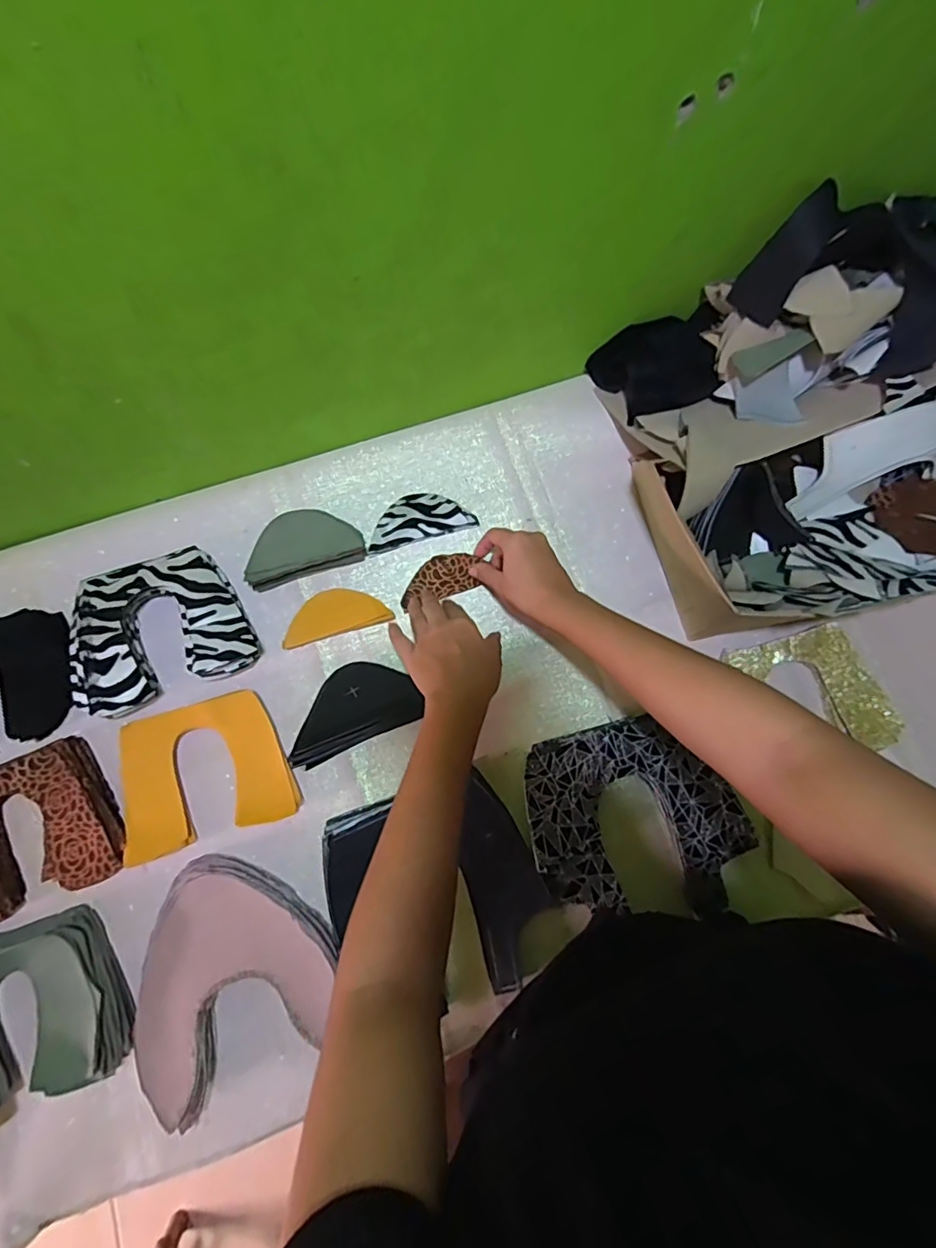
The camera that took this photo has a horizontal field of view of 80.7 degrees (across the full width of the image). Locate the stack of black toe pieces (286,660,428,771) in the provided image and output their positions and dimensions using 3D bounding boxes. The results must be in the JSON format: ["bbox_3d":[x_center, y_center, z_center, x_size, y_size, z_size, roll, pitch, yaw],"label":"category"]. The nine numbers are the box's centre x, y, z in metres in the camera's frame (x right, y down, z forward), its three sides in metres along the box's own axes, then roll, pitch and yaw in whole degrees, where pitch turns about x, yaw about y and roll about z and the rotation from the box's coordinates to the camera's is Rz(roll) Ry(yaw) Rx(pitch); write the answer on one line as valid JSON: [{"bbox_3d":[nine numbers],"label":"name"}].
[{"bbox_3d":[-0.117,0.083,0.529,0.121,0.031,0.072,-22,79,-6],"label":"stack of black toe pieces"}]

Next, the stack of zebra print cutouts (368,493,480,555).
[{"bbox_3d":[-0.053,-0.113,0.584,0.113,0.011,0.051,-16,78,-5],"label":"stack of zebra print cutouts"}]

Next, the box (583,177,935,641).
[{"bbox_3d":[0.336,-0.185,0.530,0.346,0.149,0.343,-12,78,-4],"label":"box"}]

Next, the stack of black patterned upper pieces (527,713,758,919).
[{"bbox_3d":[0.154,0.180,0.510,0.190,0.033,0.173,-11,78,-4],"label":"stack of black patterned upper pieces"}]

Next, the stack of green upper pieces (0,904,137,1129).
[{"bbox_3d":[-0.372,0.332,0.461,0.161,0.070,0.138,-18,78,-5],"label":"stack of green upper pieces"}]

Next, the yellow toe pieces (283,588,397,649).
[{"bbox_3d":[-0.134,-0.011,0.550,0.107,0.014,0.042,-16,78,-5],"label":"yellow toe pieces"}]

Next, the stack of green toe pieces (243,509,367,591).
[{"bbox_3d":[-0.168,-0.078,0.559,0.120,0.038,0.063,-21,78,-6],"label":"stack of green toe pieces"}]

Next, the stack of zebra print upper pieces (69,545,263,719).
[{"bbox_3d":[-0.295,0.005,0.534,0.160,0.055,0.131,-21,78,-6],"label":"stack of zebra print upper pieces"}]

